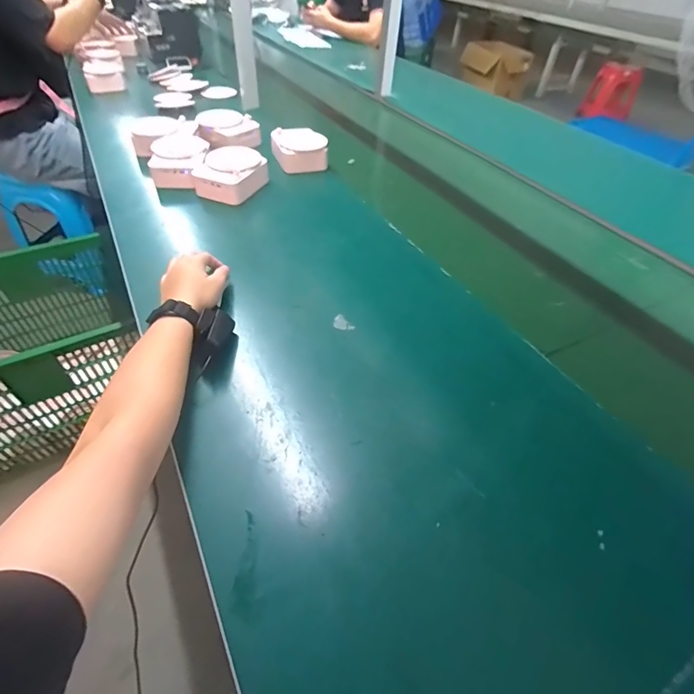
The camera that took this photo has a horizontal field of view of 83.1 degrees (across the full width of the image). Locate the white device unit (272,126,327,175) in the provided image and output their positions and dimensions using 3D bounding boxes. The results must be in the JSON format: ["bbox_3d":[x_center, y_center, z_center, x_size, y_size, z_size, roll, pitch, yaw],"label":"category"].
[{"bbox_3d":[-0.102,-0.423,0.843,0.117,0.053,0.103,-4,47,-8],"label":"white device unit"}]

